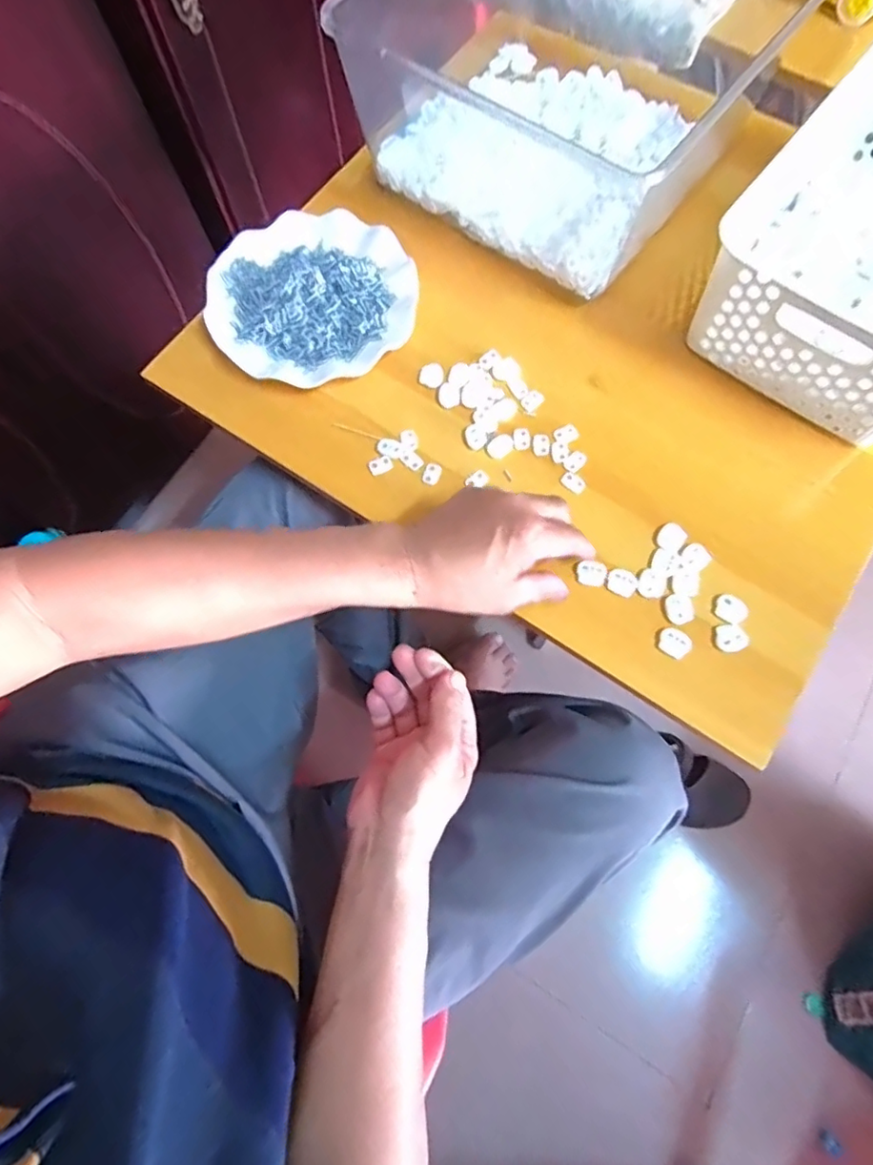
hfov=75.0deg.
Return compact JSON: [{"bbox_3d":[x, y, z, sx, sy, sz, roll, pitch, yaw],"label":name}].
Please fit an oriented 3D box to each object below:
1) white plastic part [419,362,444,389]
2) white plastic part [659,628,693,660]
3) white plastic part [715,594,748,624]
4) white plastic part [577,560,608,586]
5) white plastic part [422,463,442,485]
[{"bbox_3d":[-0.004,-0.182,0.499,0.022,0.004,0.024,0,72,1],"label":"white plastic part"},{"bbox_3d":[0.176,0.044,0.419,0.022,0.004,0.021,33,75,11],"label":"white plastic part"},{"bbox_3d":[0.221,0.020,0.426,0.022,0.004,0.022,0,72,1],"label":"white plastic part"},{"bbox_3d":[0.119,-0.007,0.438,0.021,0.008,0.017,5,72,3],"label":"white plastic part"},{"bbox_3d":[-0.003,-0.090,0.469,0.014,0.004,0.019,19,73,7],"label":"white plastic part"}]

